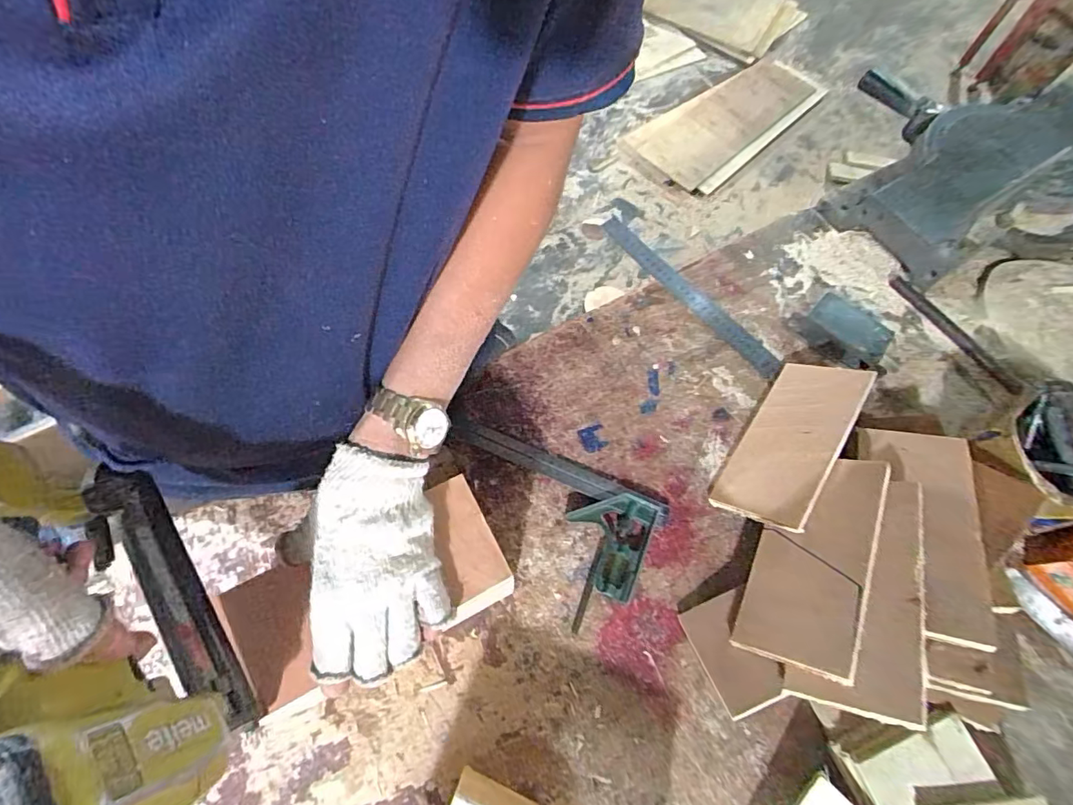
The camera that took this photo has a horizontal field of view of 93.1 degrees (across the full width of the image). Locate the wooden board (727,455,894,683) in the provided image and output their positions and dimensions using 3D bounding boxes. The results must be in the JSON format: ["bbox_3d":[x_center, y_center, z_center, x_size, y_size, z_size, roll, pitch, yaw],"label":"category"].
[{"bbox_3d":[0.236,0.131,0.441,0.095,0.011,0.189,-6,50,51],"label":"wooden board"}]

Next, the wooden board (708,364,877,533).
[{"bbox_3d":[0.261,0.034,0.522,0.094,0.011,0.205,12,57,49],"label":"wooden board"}]

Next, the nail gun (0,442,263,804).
[{"bbox_3d":[-0.228,0.100,0.265,0.059,0.135,0.246,-27,64,-13],"label":"nail gun"}]

